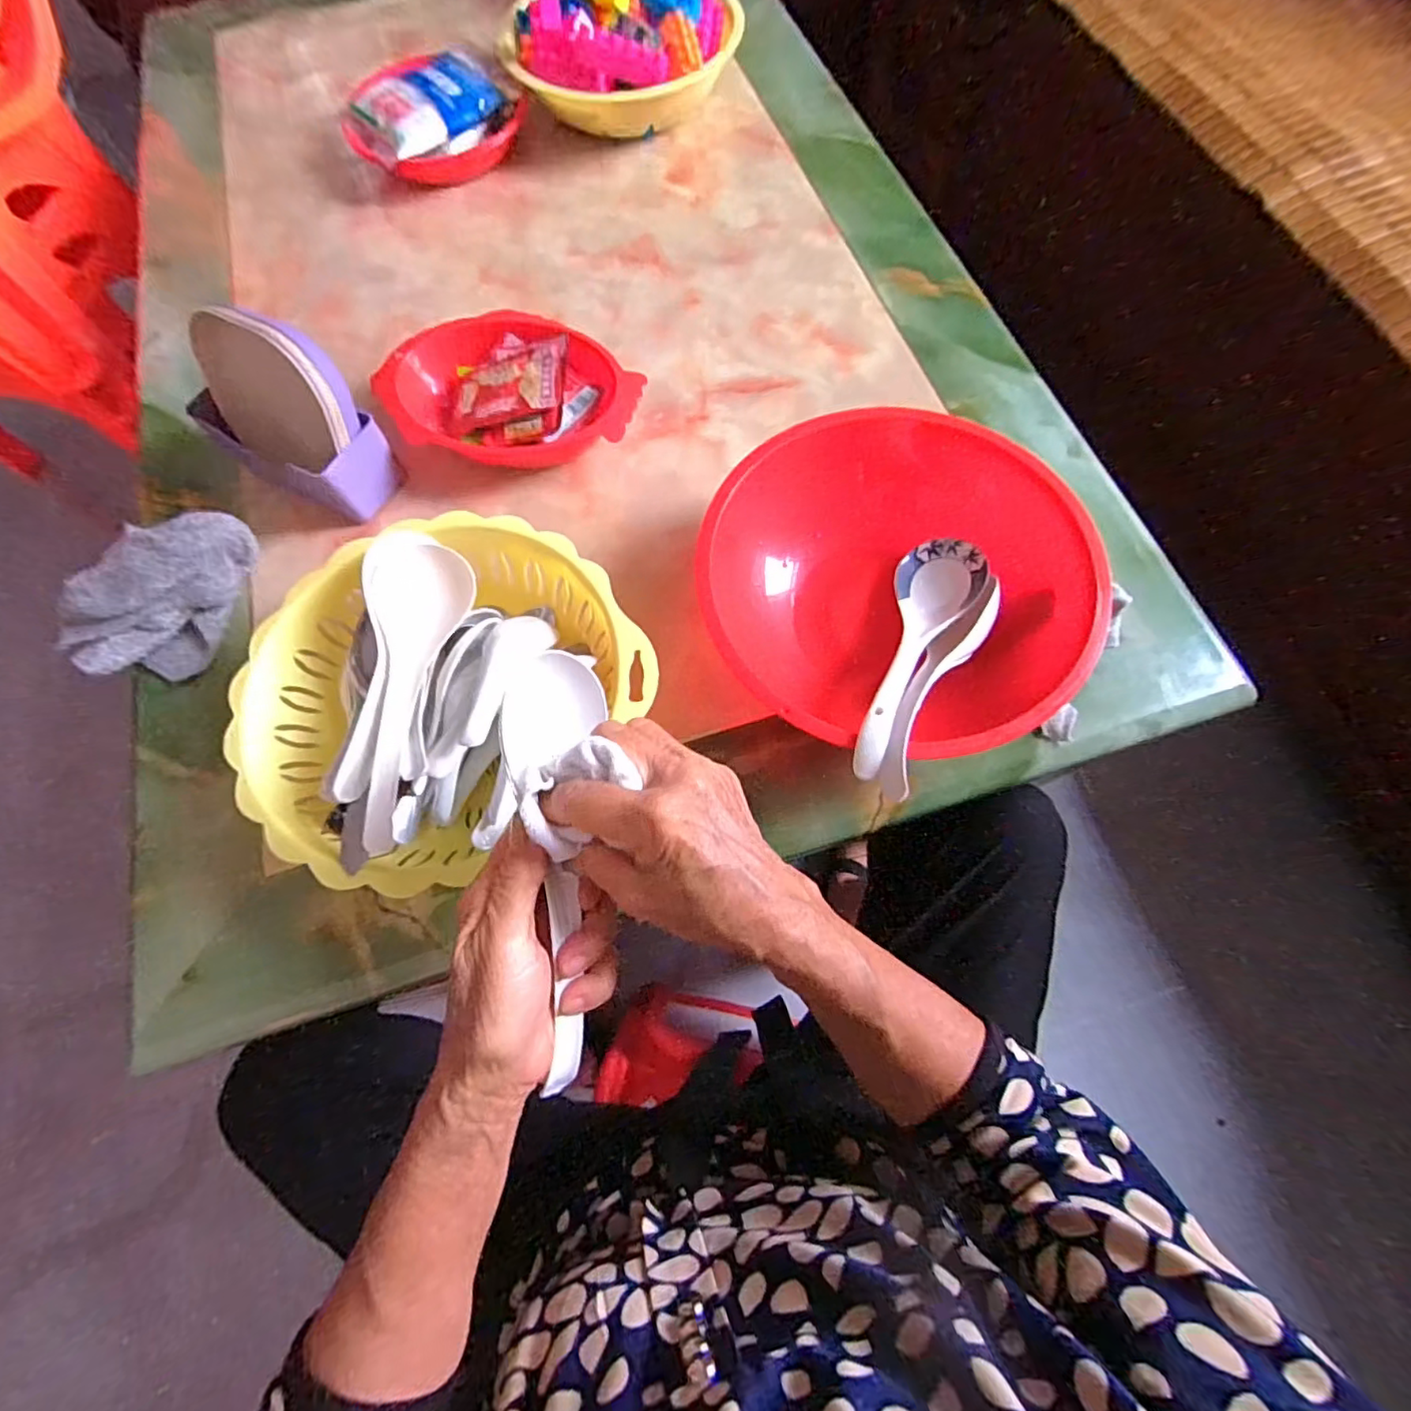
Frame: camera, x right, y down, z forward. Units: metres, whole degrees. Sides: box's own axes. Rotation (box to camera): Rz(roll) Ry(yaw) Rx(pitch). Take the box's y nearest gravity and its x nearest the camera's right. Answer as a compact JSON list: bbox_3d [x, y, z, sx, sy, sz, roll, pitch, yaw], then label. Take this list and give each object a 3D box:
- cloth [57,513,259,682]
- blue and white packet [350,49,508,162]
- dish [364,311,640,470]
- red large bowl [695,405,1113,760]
[{"bbox_3d":[-0.407,-0.084,0.460,0.082,0.065,0.137,17,72,8],"label":"cloth"},{"bbox_3d":[-0.289,-0.625,0.642,0.135,0.026,0.112,-41,74,-11],"label":"blue and white packet"},{"bbox_3d":[-0.159,-0.263,0.522,0.217,0.050,0.142,8,71,5],"label":"dish"},{"bbox_3d":[0.127,-0.069,0.420,0.234,0.090,0.224,-1,70,2],"label":"red large bowl"}]

